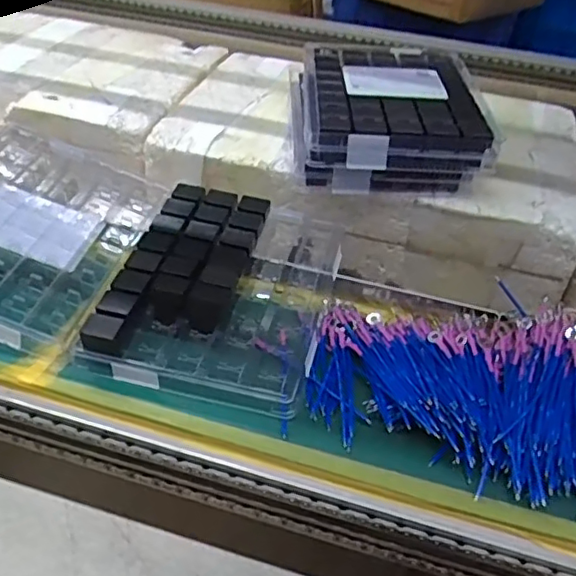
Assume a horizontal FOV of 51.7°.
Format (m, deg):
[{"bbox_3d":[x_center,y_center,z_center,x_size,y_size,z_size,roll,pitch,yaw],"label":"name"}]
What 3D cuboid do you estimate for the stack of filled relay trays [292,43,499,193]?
[{"bbox_3d":[0.096,-0.175,0.612,0.174,0.074,0.210,3,39,-2],"label":"stack of filled relay trays"}]

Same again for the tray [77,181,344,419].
[{"bbox_3d":[-0.047,-0.009,0.503,0.159,0.053,0.224,12,40,8],"label":"tray"}]

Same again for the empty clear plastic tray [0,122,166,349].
[{"bbox_3d":[-0.222,-0.055,0.515,0.173,0.019,0.225,21,45,-3],"label":"empty clear plastic tray"}]

